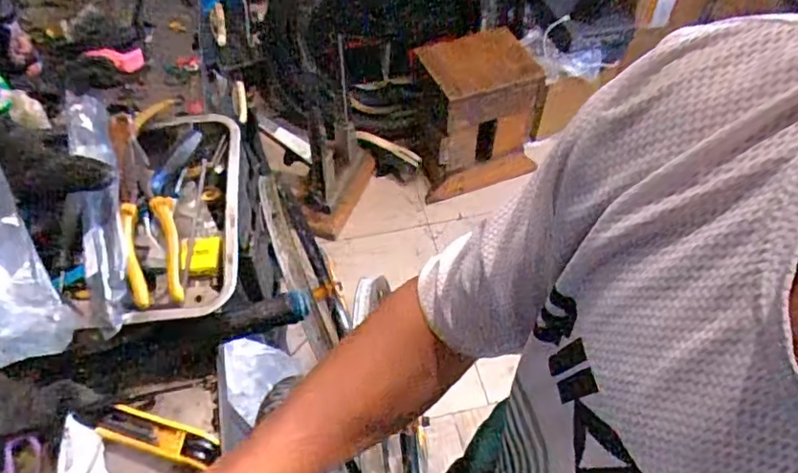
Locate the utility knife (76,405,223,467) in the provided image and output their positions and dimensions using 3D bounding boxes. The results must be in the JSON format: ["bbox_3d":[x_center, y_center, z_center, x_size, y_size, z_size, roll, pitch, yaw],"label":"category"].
[{"bbox_3d":[-0.247,0.193,0.600,0.139,0.021,0.033,13,53,11],"label":"utility knife"}]

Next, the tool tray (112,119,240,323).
[{"bbox_3d":[-0.248,-0.041,0.697,0.135,0.074,0.295,-10,52,-7],"label":"tool tray"}]

